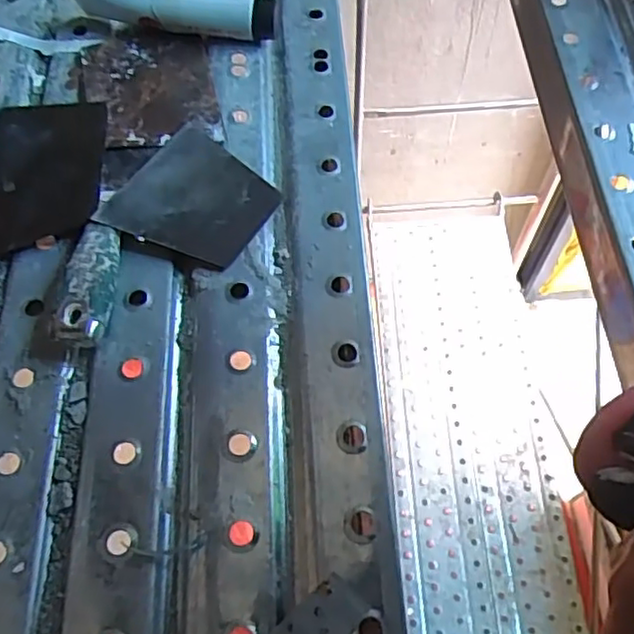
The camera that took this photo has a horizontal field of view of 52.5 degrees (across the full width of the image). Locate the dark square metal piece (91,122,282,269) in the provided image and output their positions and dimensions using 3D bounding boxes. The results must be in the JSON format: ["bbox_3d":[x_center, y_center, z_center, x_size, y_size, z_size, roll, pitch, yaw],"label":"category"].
[{"bbox_3d":[-0.087,-0.086,0.457,0.100,0.017,0.104,27,66,15],"label":"dark square metal piece"}]

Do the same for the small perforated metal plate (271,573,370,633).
[{"bbox_3d":[0.002,0.159,0.335,0.046,0.004,0.028,-41,68,-18],"label":"small perforated metal plate"}]

